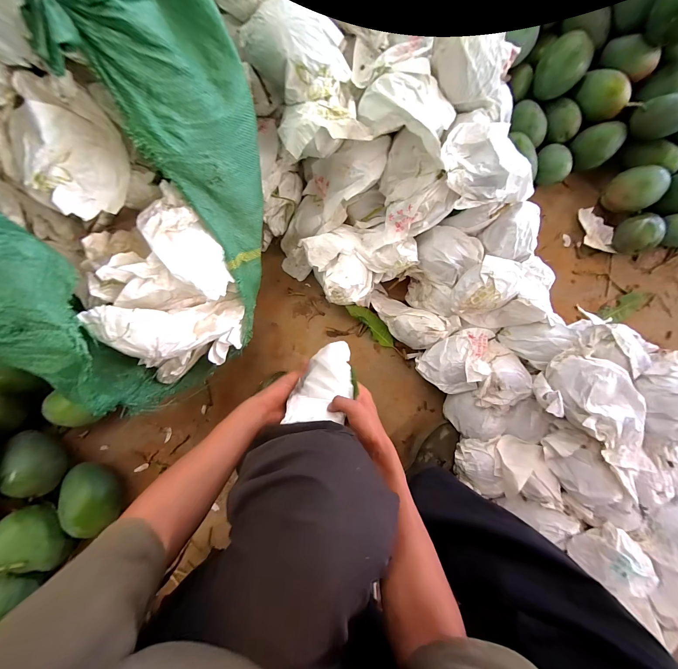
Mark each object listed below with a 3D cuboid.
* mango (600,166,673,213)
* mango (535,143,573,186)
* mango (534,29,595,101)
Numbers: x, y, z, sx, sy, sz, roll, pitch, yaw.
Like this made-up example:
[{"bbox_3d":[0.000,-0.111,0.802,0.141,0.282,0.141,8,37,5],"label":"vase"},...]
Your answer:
[{"bbox_3d":[0.796,-0.391,0.778,0.094,0.091,0.110,-27,87,-8],"label":"mango"},{"bbox_3d":[0.567,-0.465,0.768,0.069,0.062,0.103,8,83,-5],"label":"mango"},{"bbox_3d":[0.557,-0.668,0.727,0.106,0.083,0.113,1,83,-6],"label":"mango"}]

